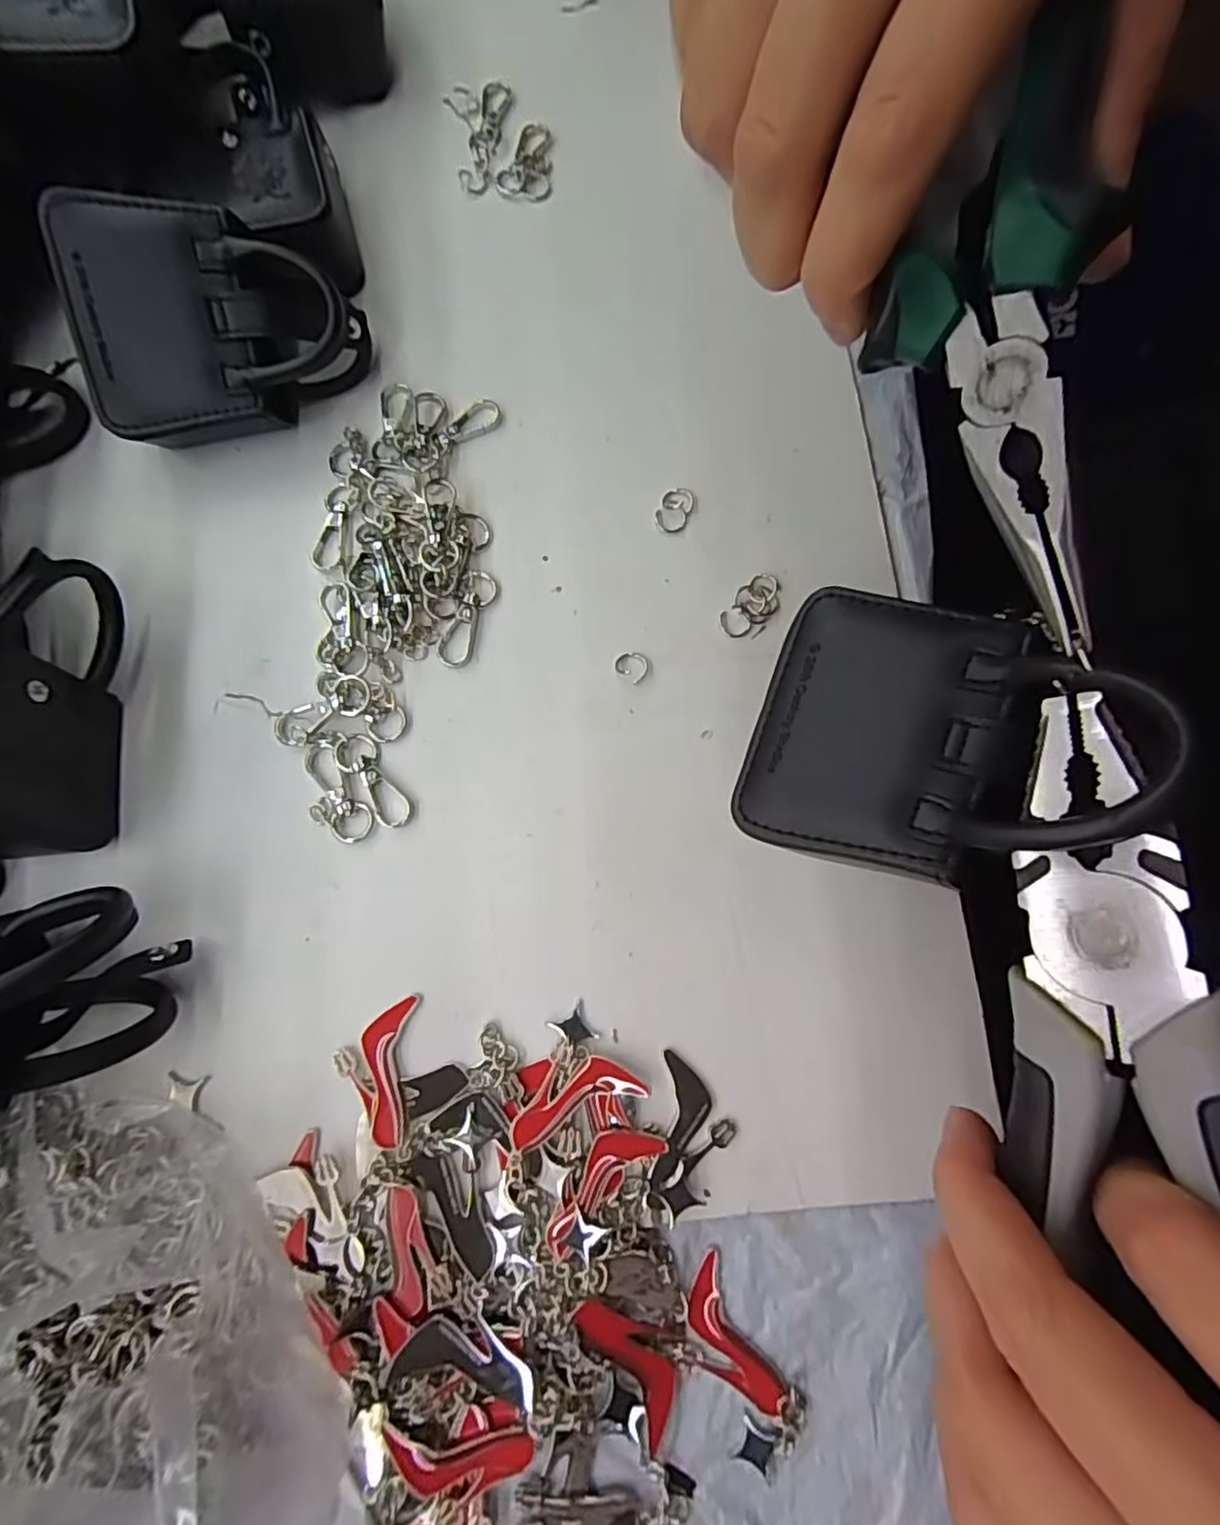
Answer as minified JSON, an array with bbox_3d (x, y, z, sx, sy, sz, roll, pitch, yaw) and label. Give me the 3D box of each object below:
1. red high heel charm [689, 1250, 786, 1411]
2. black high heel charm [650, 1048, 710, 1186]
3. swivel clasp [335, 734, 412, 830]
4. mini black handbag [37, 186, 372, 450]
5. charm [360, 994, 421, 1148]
[{"bbox_3d":[0.036,0.182,0.201,0.019,0.004,0.045,-28,79,-5],"label":"red high heel charm"},{"bbox_3d":[0.024,0.119,0.211,0.016,0.004,0.040,8,78,3],"label":"black high heel charm"},{"bbox_3d":[-0.089,0.007,0.238,0.015,0.004,0.040,-32,79,-5],"label":"swivel clasp"},{"bbox_3d":[-0.149,-0.164,0.246,0.099,0.041,0.076,0,110,-6],"label":"mini black handbag"},{"bbox_3d":[-0.077,0.104,0.218,0.018,0.004,0.046,2,78,2],"label":"charm"}]

